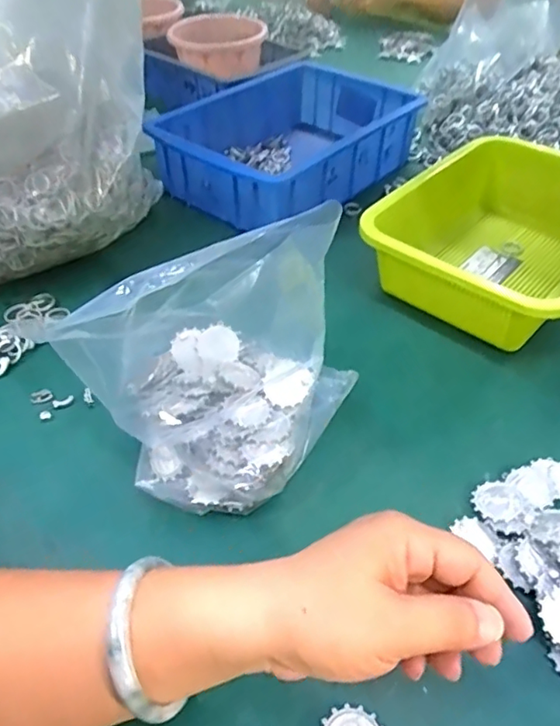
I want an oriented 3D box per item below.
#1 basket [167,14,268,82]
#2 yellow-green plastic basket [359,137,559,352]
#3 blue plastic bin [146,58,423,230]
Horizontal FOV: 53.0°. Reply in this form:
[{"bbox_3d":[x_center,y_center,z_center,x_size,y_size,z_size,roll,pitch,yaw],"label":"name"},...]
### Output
[{"bbox_3d":[-0.097,-0.500,0.888,0.149,0.051,0.146,-4,45,-5],"label":"basket"},{"bbox_3d":[0.227,-0.126,0.554,0.197,0.086,0.277,33,53,27],"label":"yellow-green plastic basket"},{"bbox_3d":[0.012,-0.280,0.700,0.216,0.083,0.310,30,52,26],"label":"blue plastic bin"}]

